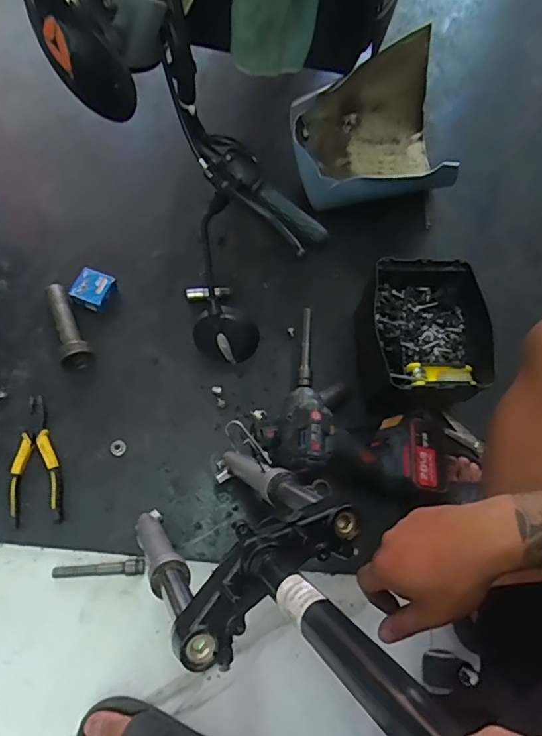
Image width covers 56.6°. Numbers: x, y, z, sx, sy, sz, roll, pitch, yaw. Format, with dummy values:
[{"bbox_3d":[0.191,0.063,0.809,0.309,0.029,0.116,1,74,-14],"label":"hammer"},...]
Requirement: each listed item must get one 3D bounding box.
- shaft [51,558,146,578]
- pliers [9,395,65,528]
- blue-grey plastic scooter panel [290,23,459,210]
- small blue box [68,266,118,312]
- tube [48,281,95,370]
[{"bbox_3d":[-0.251,0.295,0.739,0.131,0.016,0.021,-1,68,-7],"label":"shaft"},{"bbox_3d":[-0.366,0.140,0.779,0.075,0.018,0.197,-10,70,-10],"label":"pliers"},{"bbox_3d":[0.184,-0.434,0.953,0.287,0.216,0.253,7,68,-3],"label":"blue-grey plastic scooter panel"},{"bbox_3d":[-0.313,-0.139,0.886,0.069,0.033,0.064,22,68,3],"label":"small blue box"},{"bbox_3d":[-0.352,-0.072,0.850,0.053,0.042,0.157,-26,73,-15],"label":"tube"}]

